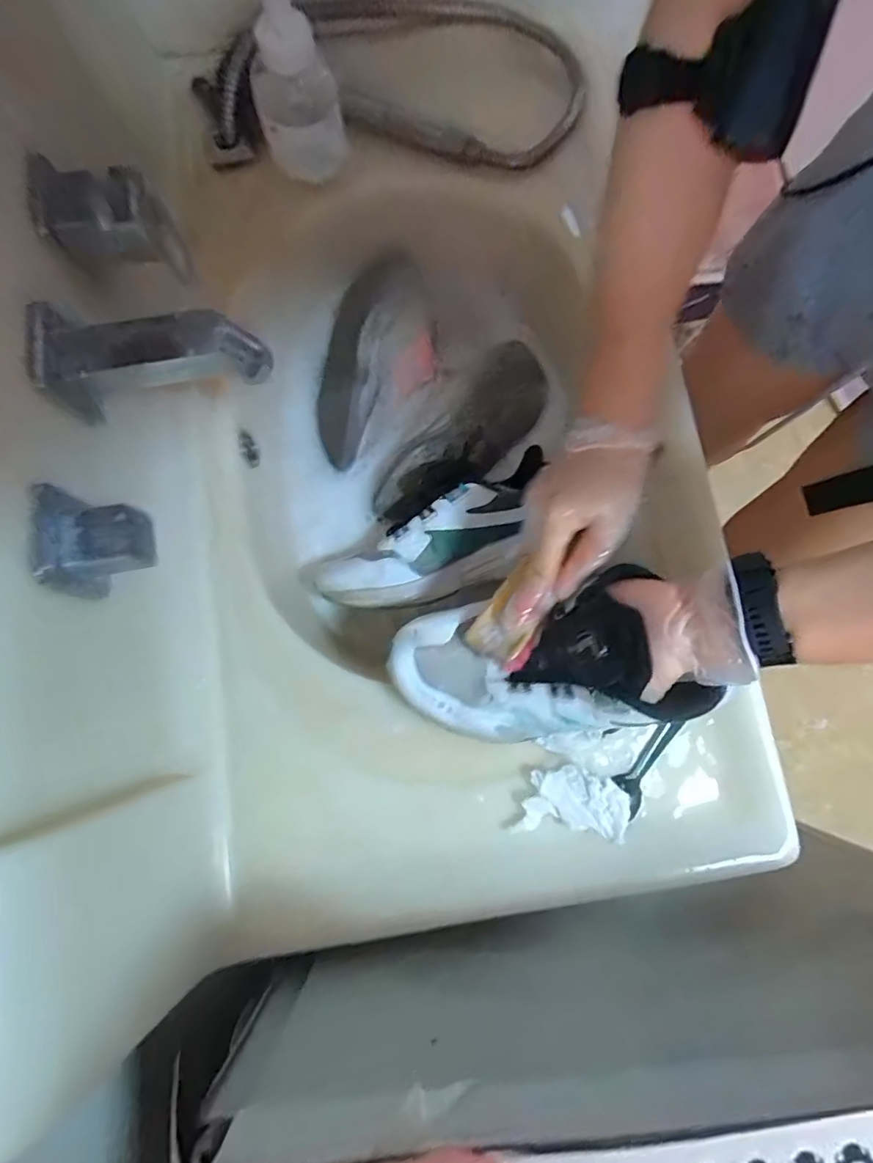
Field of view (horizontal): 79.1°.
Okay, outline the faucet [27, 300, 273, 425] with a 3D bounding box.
[{"bbox_3d":[-0.179,-0.138,0.334,0.129,0.045,0.054,-1,80,1],"label":"faucet"}]

